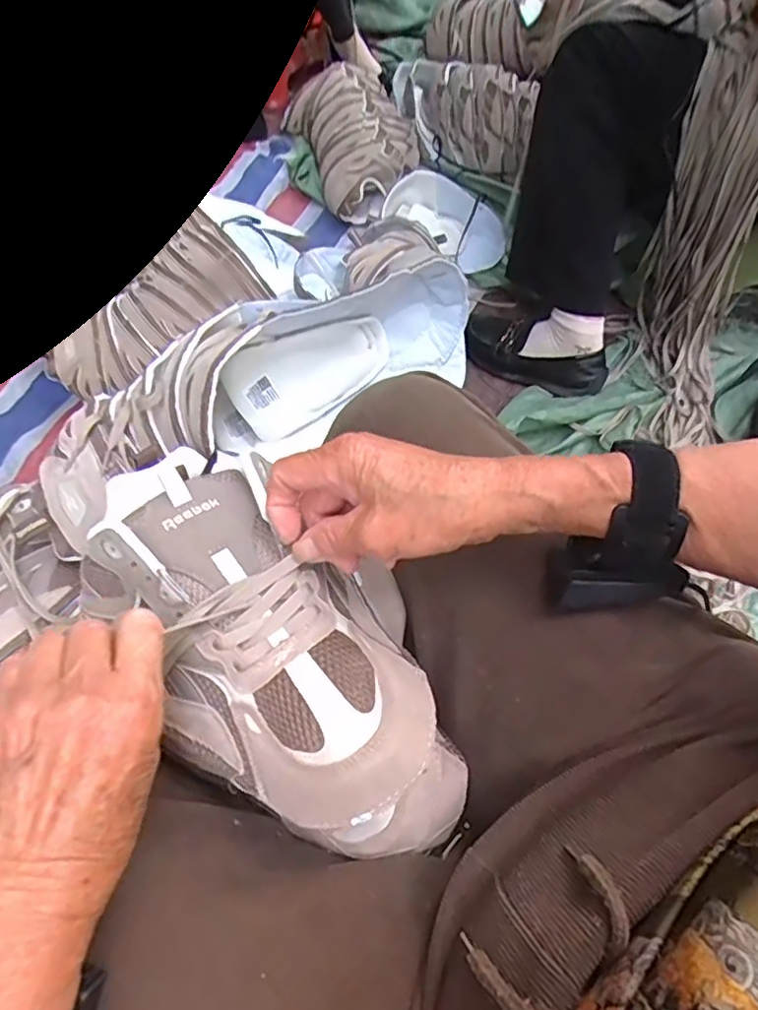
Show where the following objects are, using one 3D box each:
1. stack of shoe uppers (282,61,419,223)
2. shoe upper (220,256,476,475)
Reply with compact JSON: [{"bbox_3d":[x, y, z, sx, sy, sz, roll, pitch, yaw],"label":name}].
[{"bbox_3d":[-0.047,-0.771,1.275,0.222,0.119,0.405,-18,58,-7],"label":"stack of shoe uppers"},{"bbox_3d":[-0.036,-0.126,0.519,0.232,0.133,0.075,-24,59,-10],"label":"shoe upper"}]

